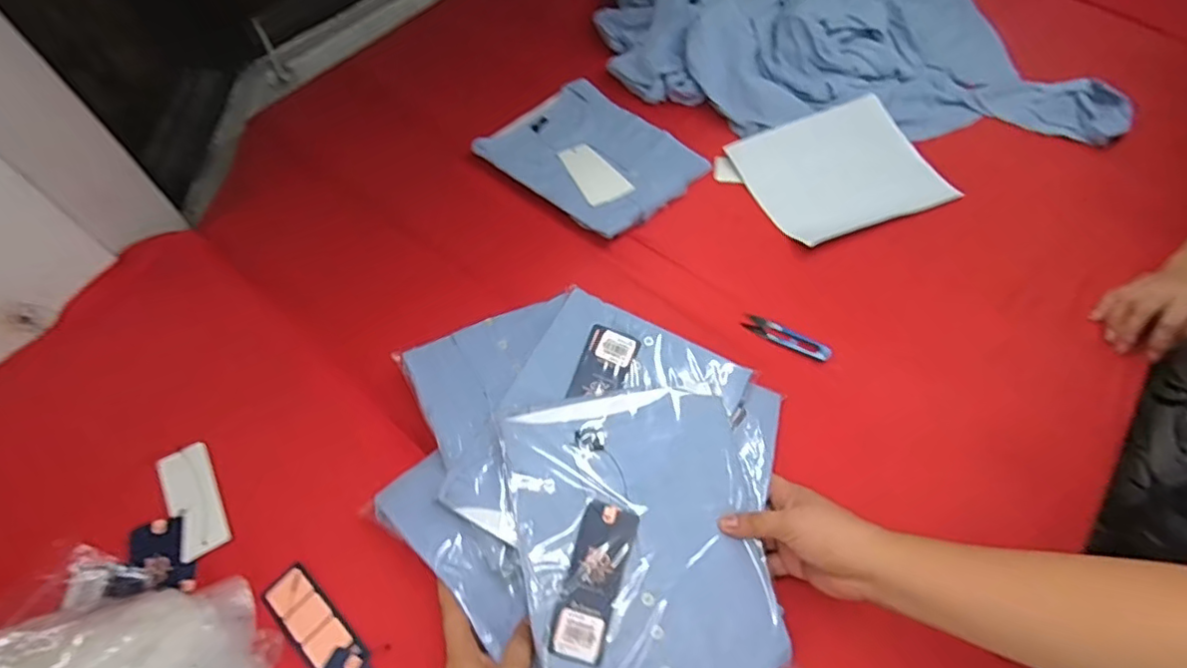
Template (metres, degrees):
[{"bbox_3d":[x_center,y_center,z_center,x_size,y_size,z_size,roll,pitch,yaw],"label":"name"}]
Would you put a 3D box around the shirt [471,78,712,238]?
[{"bbox_3d":[-0.005,-0.253,0.829,0.217,0.031,0.275,-41,66,-20],"label":"shirt"}]

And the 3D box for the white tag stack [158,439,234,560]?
[{"bbox_3d":[-0.412,0.170,0.605,0.049,0.007,0.121,-29,63,-15],"label":"white tag stack"}]

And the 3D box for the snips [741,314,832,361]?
[{"bbox_3d":[0.226,0.001,0.688,0.104,0.011,0.030,27,64,16],"label":"snips"}]

